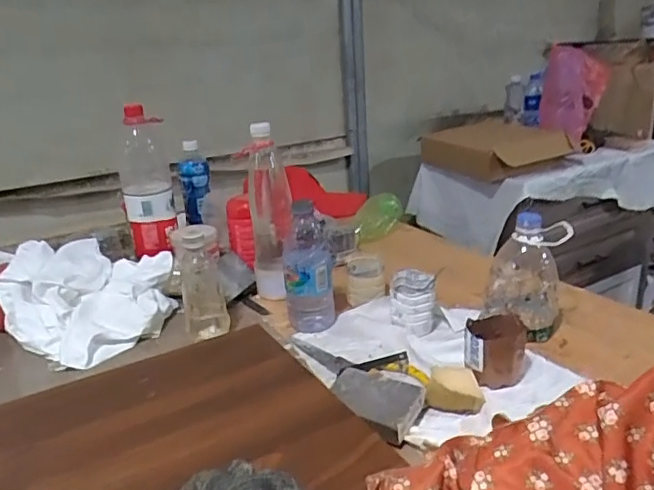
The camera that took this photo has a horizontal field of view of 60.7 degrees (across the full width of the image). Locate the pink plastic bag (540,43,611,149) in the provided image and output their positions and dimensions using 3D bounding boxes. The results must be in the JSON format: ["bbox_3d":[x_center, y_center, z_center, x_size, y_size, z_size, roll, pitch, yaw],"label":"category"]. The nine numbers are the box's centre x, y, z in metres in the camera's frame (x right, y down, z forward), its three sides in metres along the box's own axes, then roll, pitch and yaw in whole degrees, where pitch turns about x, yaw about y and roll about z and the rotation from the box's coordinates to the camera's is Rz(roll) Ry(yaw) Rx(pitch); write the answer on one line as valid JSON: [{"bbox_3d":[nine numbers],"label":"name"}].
[{"bbox_3d":[0.722,-0.441,1.636,0.170,0.240,0.193,8,21,25],"label":"pink plastic bag"}]

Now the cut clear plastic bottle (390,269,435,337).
[{"bbox_3d":[0.122,0.084,0.801,0.062,0.072,0.066,-1,21,8],"label":"cut clear plastic bottle"}]

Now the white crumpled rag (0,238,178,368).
[{"bbox_3d":[-0.358,0.070,0.860,0.222,0.108,0.219,8,24,29],"label":"white crumpled rag"}]

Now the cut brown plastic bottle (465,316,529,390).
[{"bbox_3d":[0.203,0.130,0.676,0.070,0.069,0.069,2,21,16],"label":"cut brown plastic bottle"}]

